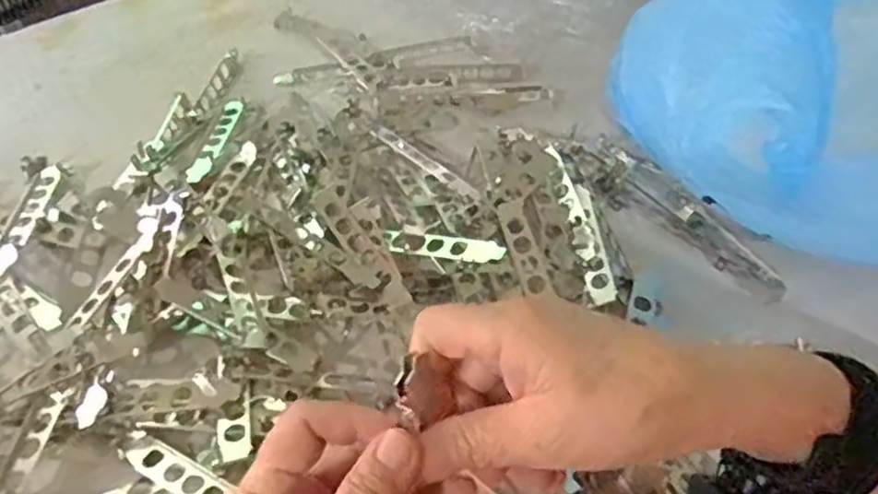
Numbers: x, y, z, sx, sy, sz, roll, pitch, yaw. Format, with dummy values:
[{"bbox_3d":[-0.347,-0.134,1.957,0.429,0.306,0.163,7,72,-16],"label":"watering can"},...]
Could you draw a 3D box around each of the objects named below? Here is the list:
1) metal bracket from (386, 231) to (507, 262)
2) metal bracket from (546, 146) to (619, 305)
[{"bbox_3d":[0.003,-0.001,0.458,0.095,0.008,0.018,6,48,36],"label":"metal bracket"},{"bbox_3d":[0.103,-0.021,0.500,0.016,0.009,0.149,-6,51,-3],"label":"metal bracket"}]

